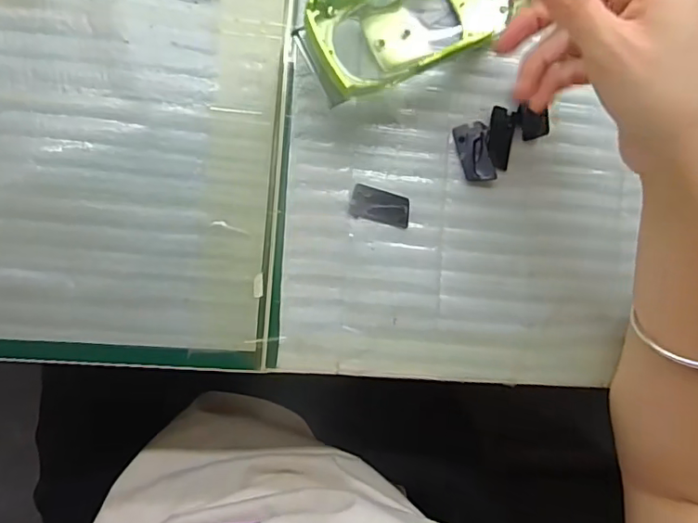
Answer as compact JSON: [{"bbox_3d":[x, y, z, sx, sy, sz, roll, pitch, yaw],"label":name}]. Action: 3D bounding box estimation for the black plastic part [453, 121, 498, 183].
[{"bbox_3d":[0.072,-0.062,0.307,0.019,0.006,0.033,-17,93,-7],"label":"black plastic part"}]

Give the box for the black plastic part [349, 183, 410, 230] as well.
[{"bbox_3d":[0.018,-0.031,0.301,0.034,0.004,0.018,12,90,-8],"label":"black plastic part"}]

